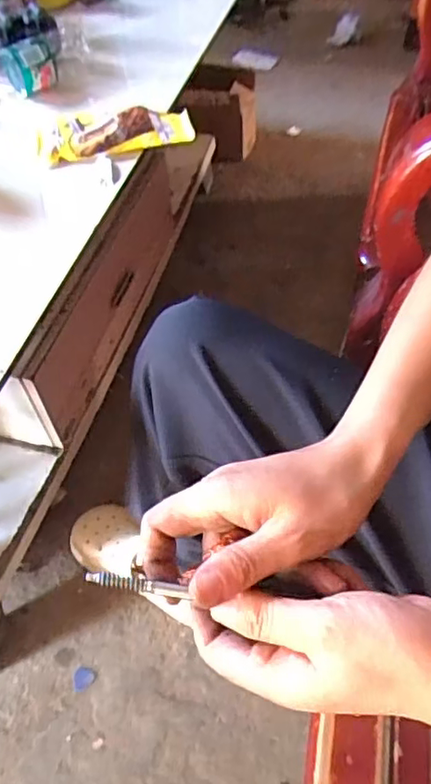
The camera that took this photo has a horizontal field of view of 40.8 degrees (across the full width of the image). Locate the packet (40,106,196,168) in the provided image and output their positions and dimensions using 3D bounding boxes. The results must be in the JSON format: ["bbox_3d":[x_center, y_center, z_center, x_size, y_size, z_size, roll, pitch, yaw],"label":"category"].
[{"bbox_3d":[-0.132,-0.340,0.763,0.202,0.033,0.070,-13,55,-8],"label":"packet"}]

